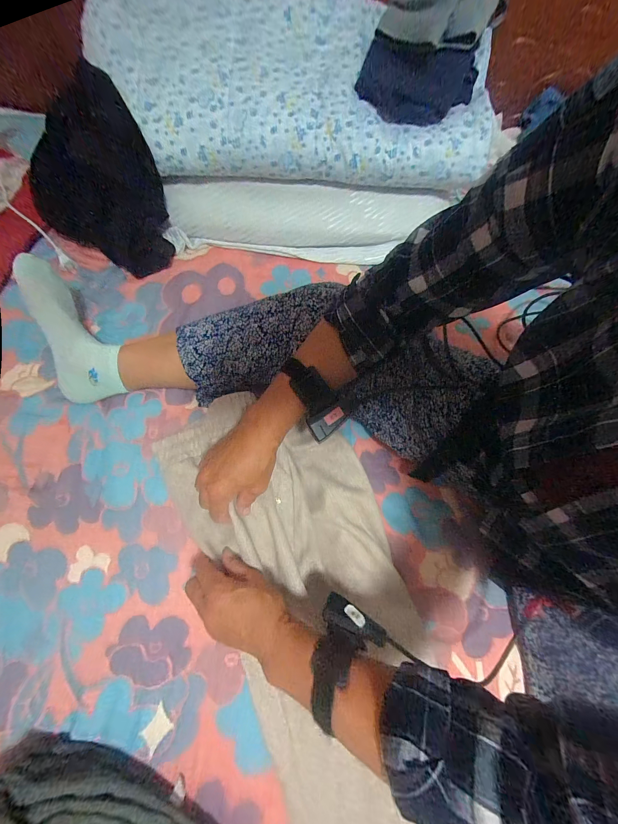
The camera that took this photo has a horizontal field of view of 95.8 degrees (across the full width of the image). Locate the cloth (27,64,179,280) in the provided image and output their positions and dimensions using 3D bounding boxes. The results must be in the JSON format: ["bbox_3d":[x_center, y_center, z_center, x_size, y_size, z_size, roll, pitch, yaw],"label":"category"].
[{"bbox_3d":[-0.374,-0.388,0.515,0.263,0.255,0.050,-21,32,23],"label":"cloth"}]

